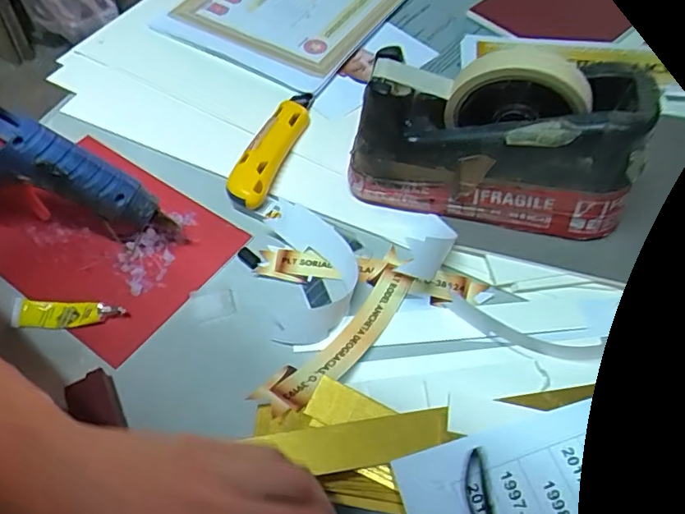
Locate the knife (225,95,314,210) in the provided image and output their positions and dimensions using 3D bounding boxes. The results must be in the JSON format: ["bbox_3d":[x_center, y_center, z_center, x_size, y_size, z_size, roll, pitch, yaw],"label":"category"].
[{"bbox_3d":[-0.059,-0.099,0.476,0.033,0.022,0.144,14,56,10],"label":"knife"}]

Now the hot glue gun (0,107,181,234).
[{"bbox_3d":[-0.250,-0.065,0.387,0.249,0.131,0.030,30,53,-17],"label":"hot glue gun"}]

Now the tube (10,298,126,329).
[{"bbox_3d":[-0.193,0.041,0.384,0.078,0.012,0.020,4,55,3],"label":"tube"}]

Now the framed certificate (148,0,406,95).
[{"bbox_3d":[-0.039,-0.311,0.631,0.213,0.025,0.312,27,60,18],"label":"framed certificate"}]

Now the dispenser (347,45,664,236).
[{"bbox_3d":[0.108,-0.084,0.397,0.189,0.138,0.055,12,56,9],"label":"dispenser"}]

